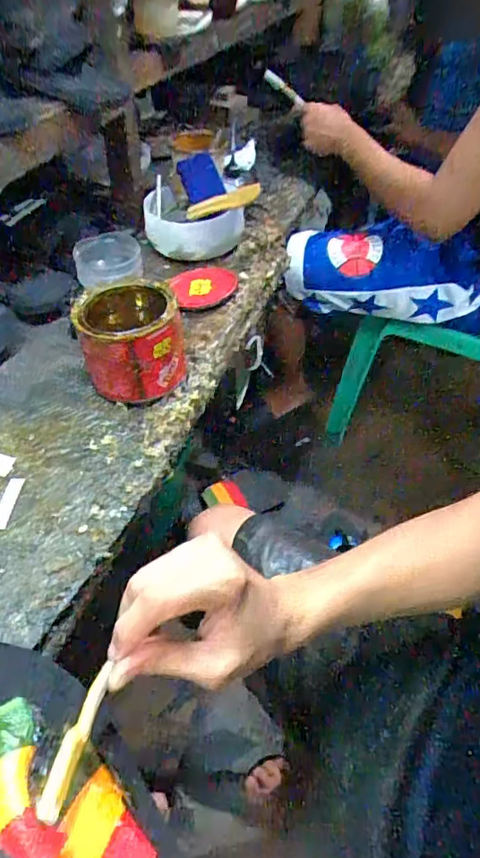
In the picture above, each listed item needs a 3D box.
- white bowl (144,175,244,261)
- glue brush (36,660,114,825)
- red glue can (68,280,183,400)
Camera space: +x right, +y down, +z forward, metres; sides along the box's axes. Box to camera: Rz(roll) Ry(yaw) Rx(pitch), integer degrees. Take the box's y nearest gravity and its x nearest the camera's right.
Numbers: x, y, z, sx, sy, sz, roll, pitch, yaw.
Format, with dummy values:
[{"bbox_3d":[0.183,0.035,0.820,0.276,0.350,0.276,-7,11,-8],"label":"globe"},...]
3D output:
[{"bbox_3d":[-0.068,-0.313,0.759,0.142,0.057,0.139,1,49,-2],"label":"white bowl"},{"bbox_3d":[-0.088,0.167,0.280,0.011,0.009,0.079,10,35,6],"label":"glue brush"},{"bbox_3d":[-0.116,-0.094,0.545,0.103,0.100,0.107,-15,51,-15],"label":"red glue can"}]

